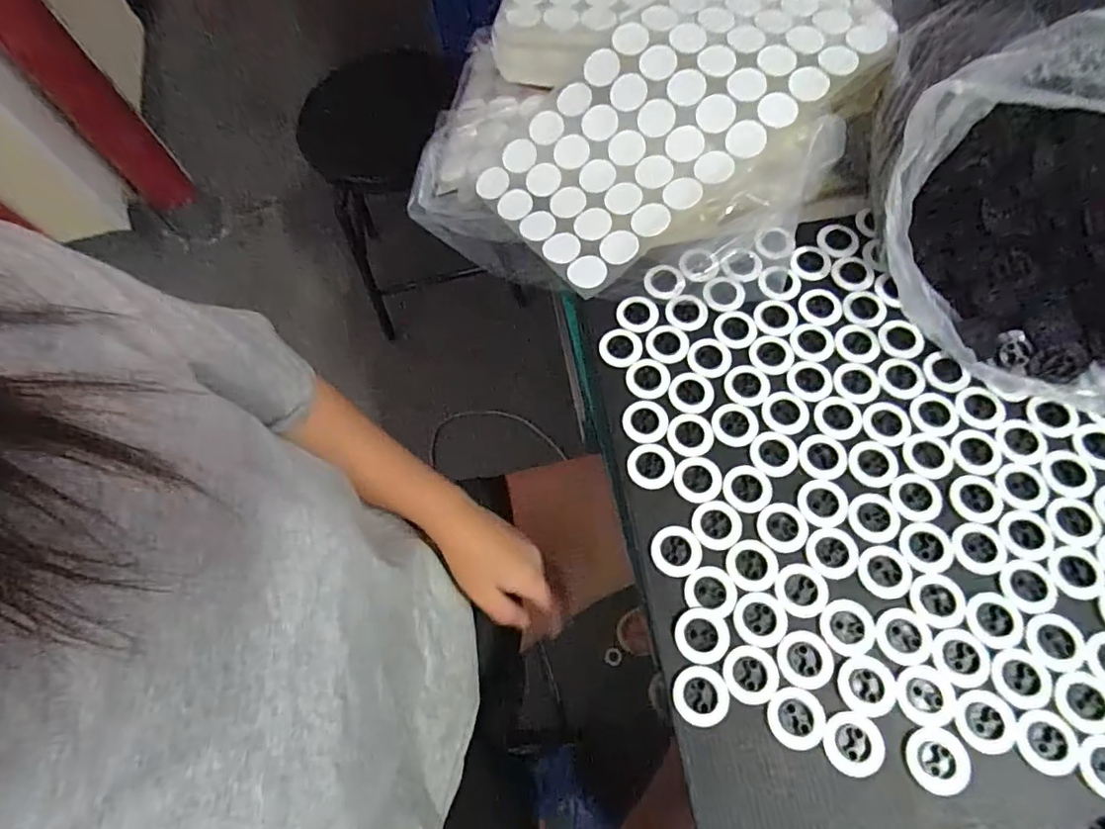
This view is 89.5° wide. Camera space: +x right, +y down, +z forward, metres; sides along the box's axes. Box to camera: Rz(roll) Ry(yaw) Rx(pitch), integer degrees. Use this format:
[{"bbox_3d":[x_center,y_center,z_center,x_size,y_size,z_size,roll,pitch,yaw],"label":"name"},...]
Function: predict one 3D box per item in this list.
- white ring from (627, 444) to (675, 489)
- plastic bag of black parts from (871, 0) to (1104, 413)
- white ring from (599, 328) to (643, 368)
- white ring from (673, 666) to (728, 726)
[{"bbox_3d":[0.061,0.032,0.347,0.029,0.005,0.028,-1,69,2],"label":"white ring"},{"bbox_3d":[0.310,-0.144,0.336,0.203,0.126,0.249,17,70,9],"label":"plastic bag of black parts"},{"bbox_3d":[0.046,-0.045,0.378,0.028,0.006,0.026,-1,69,2],"label":"white ring"},{"bbox_3d":[0.079,0.149,0.295,0.028,0.004,0.028,-1,69,2],"label":"white ring"}]

